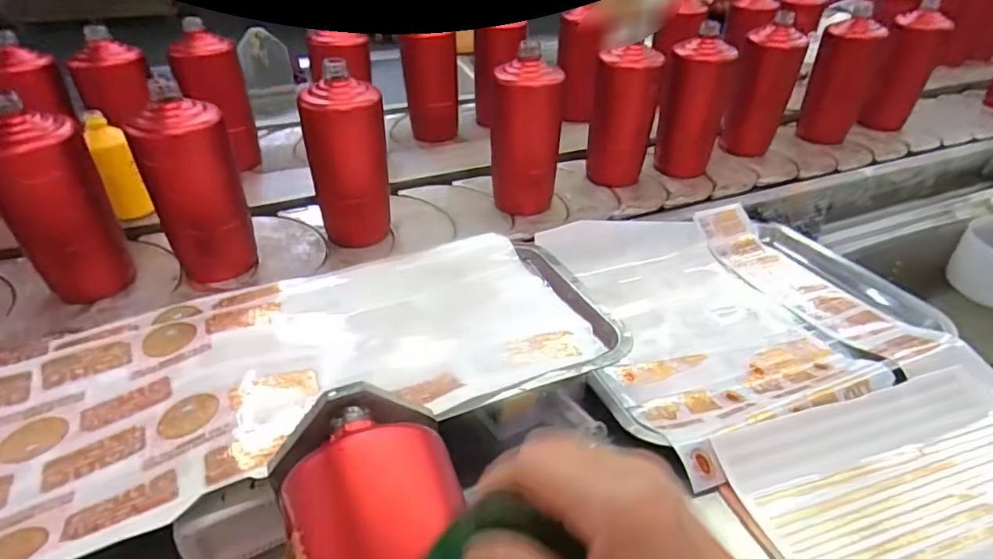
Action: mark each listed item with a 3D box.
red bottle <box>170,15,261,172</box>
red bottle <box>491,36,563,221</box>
[{"bbox_3d":[-0.374,-0.241,0.756,0.072,0.173,0.067,8,37,11],"label":"red bottle"},{"bbox_3d":[0.036,-0.169,0.663,0.064,0.177,0.058,-23,42,-28],"label":"red bottle"}]

